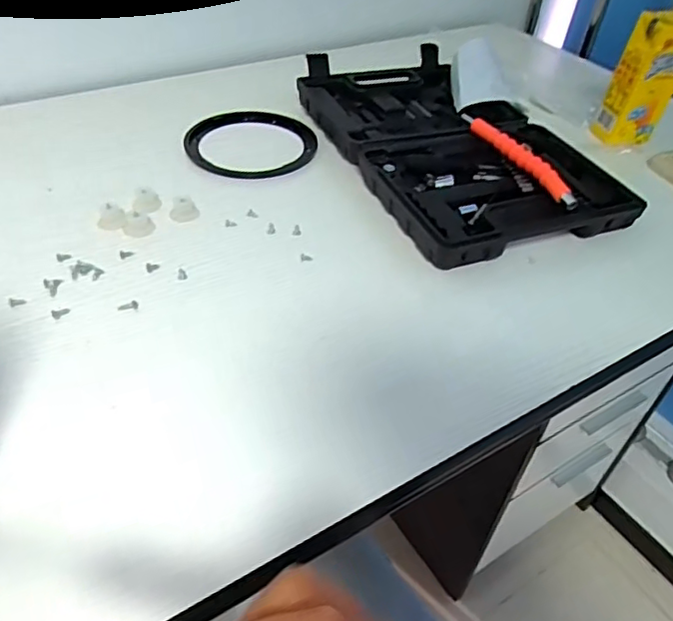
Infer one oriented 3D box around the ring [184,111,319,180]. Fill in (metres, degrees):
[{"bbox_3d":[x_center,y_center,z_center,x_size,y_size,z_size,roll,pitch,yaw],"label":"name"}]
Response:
[{"bbox_3d":[-0.088,-0.174,0.612,0.130,0.006,0.130,3,43,-2],"label":"ring"}]

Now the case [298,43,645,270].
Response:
[{"bbox_3d":[0.111,-0.175,0.605,0.211,0.043,0.346,-14,46,-20],"label":"case"}]

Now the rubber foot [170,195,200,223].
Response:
[{"bbox_3d":[-0.132,-0.089,0.521,0.024,0.011,0.022,-6,44,-12],"label":"rubber foot"}]

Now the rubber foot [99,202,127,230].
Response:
[{"bbox_3d":[-0.189,-0.079,0.505,0.022,0.017,0.020,-12,45,-17],"label":"rubber foot"}]

